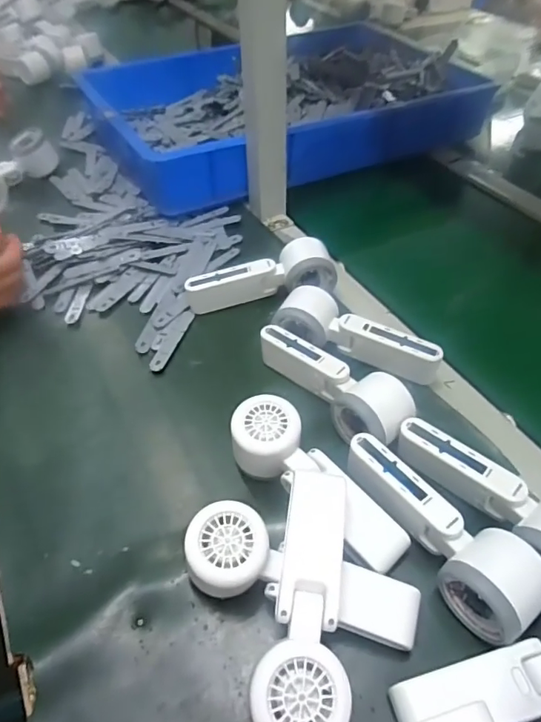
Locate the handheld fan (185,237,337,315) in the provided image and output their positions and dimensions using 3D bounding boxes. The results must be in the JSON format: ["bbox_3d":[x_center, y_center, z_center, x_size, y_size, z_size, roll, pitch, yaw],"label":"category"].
[{"bbox_3d":[-0.012,-0.097,0.585,0.164,0.048,0.066,-10,48,-8],"label":"handheld fan"}]

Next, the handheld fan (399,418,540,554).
[{"bbox_3d":[0.169,0.100,0.383,0.055,0.048,0.165,-33,55,-26],"label":"handheld fan"}]

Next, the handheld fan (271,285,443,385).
[{"bbox_3d":[0.084,-0.016,0.507,0.163,0.050,0.056,26,53,23],"label":"handheld fan"}]

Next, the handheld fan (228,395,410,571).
[{"bbox_3d":[0.030,0.101,0.406,0.067,0.056,0.166,-33,54,-26],"label":"handheld fan"}]

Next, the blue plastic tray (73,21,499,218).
[{"bbox_3d":[0.018,-0.448,0.865,0.590,0.090,0.430,-22,50,-18],"label":"blue plastic tray"}]

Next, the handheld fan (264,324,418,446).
[{"bbox_3d":[0.060,0.018,0.477,0.059,0.054,0.164,-27,52,-22],"label":"handheld fan"}]

